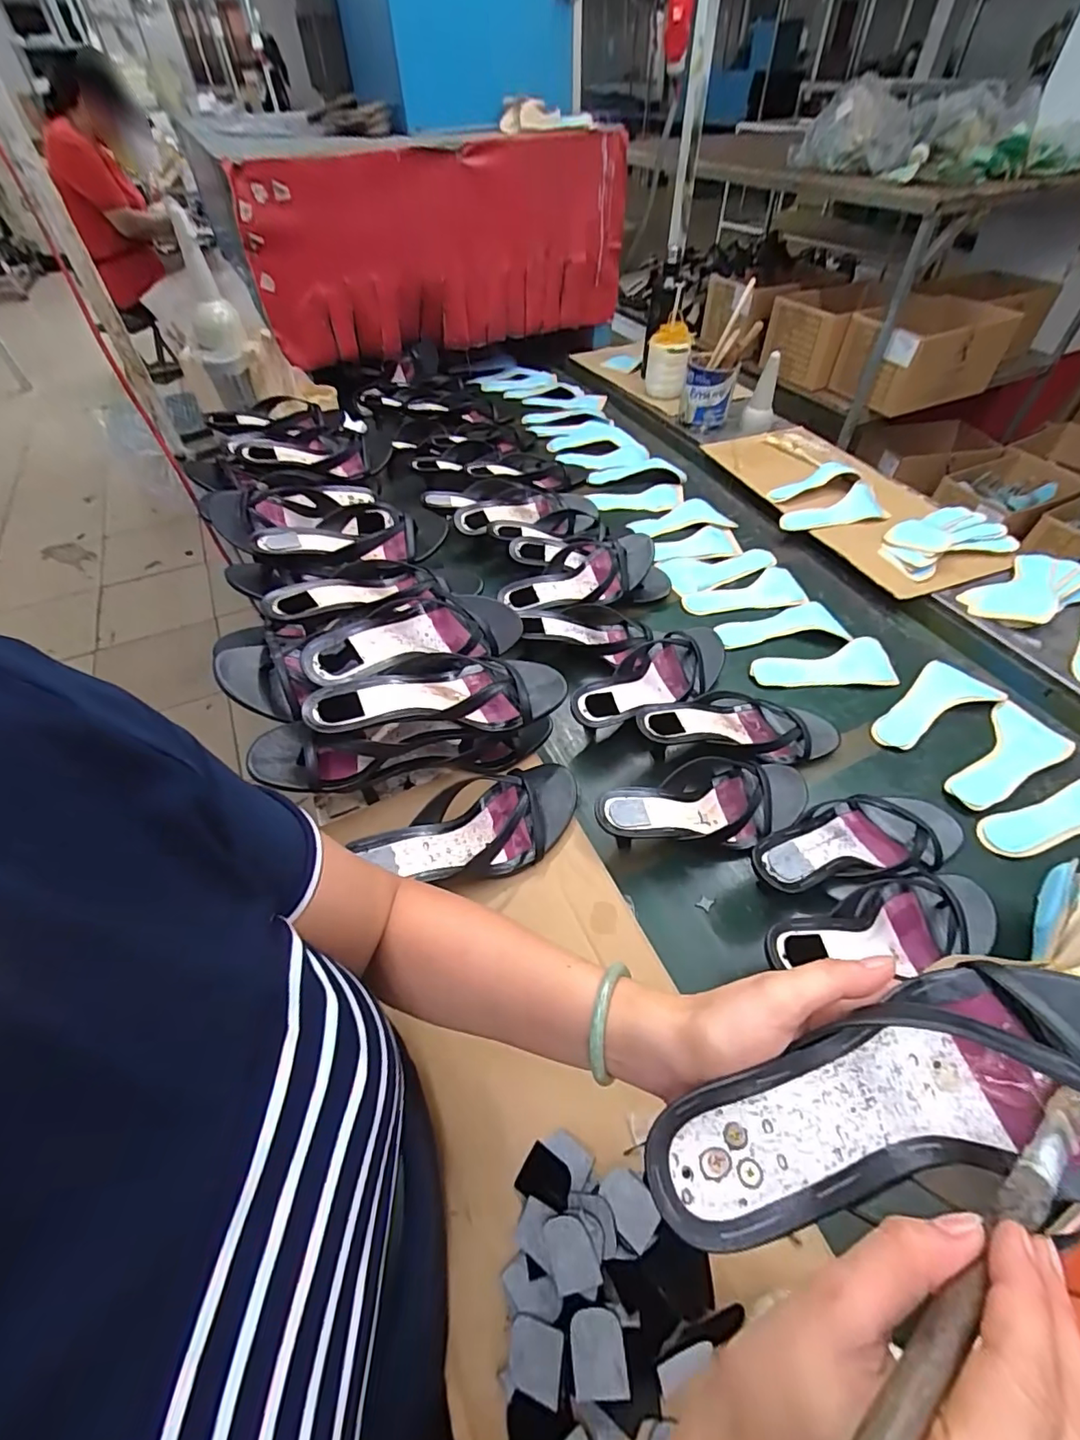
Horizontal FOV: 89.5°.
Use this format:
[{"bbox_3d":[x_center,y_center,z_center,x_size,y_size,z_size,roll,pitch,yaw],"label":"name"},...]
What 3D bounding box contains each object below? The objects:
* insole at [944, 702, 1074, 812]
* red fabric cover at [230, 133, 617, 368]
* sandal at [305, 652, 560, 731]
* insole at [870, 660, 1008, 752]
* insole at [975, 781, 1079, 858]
[{"bbox_3d":[0.533,0.047,0.618,0.185,0.011,0.081,-35,58,-24],"label":"insole"},{"bbox_3d":[-0.194,-1.038,1.213,0.858,0.367,0.224,-32,57,-23],"label":"red fabric cover"},{"bbox_3d":[-0.096,-0.028,0.536,0.241,0.051,0.090,-11,51,-8],"label":"sandal"},{"bbox_3d":[0.478,-0.023,0.677,0.186,0.012,0.078,-22,53,-16],"label":"insole"},{"bbox_3d":[0.548,0.100,0.572,0.188,0.006,0.075,-6,49,1],"label":"insole"}]

